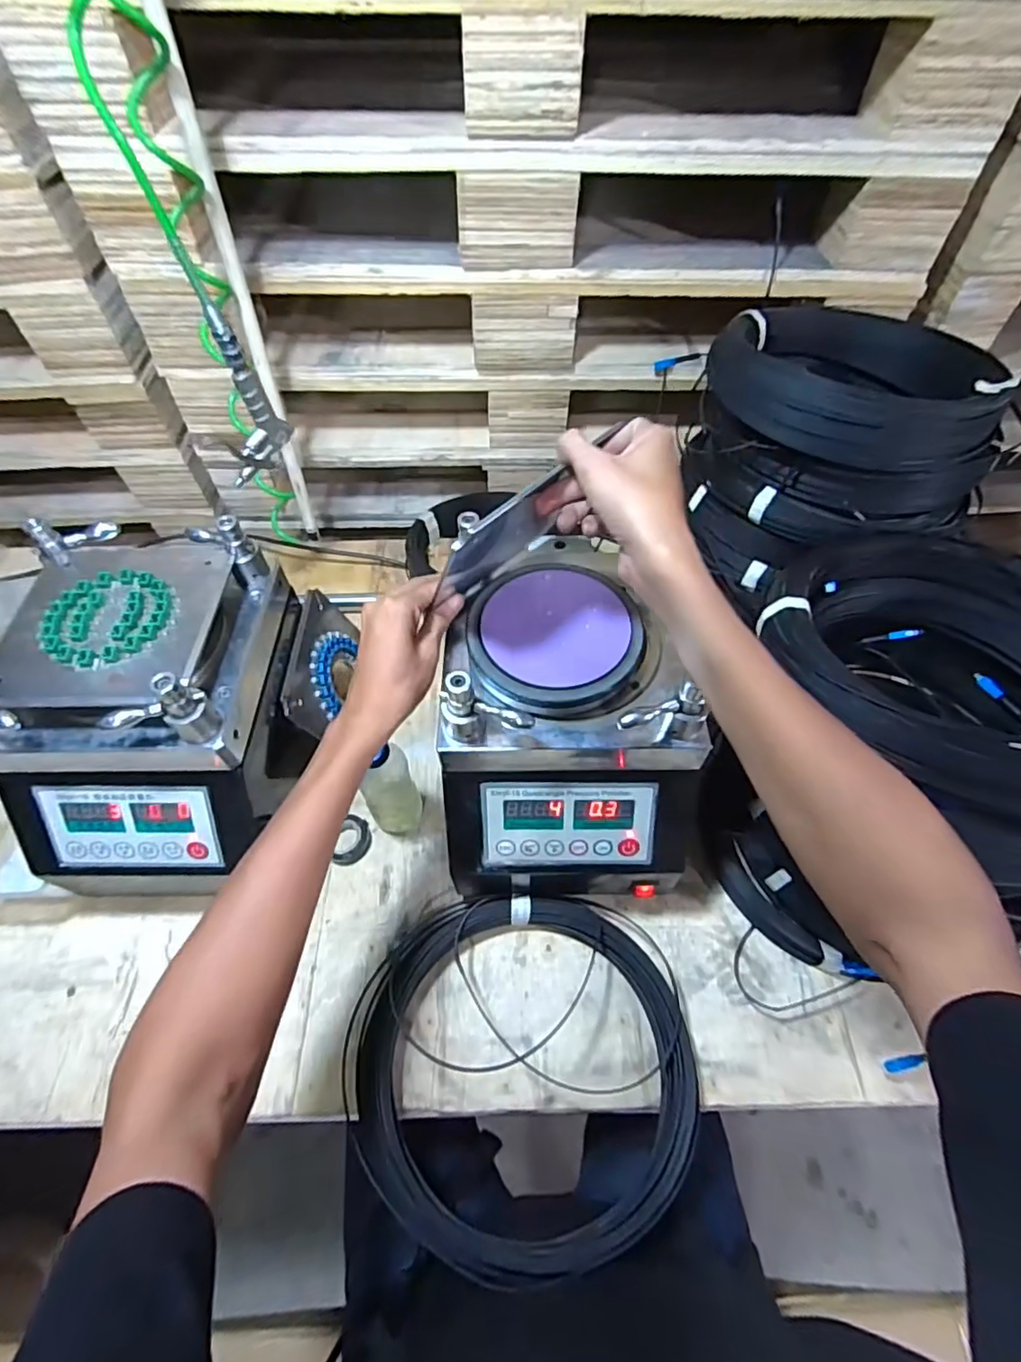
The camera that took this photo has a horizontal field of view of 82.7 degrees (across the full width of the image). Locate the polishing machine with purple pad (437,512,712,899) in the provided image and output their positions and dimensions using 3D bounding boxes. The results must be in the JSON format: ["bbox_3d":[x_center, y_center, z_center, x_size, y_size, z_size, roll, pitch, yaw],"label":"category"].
[{"bbox_3d":[0.050,0.033,0.568,0.212,0.231,0.283,-1,57,1],"label":"polishing machine with purple pad"}]

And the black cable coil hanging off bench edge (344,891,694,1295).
[{"bbox_3d":[0.010,0.340,0.520,0.302,0.038,0.274,-3,57,-1],"label":"black cable coil hanging off bench edge"}]

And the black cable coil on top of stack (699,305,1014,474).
[{"bbox_3d":[0.386,-0.347,0.646,0.288,0.064,0.297,0,57,1],"label":"black cable coil on top of stack"}]

